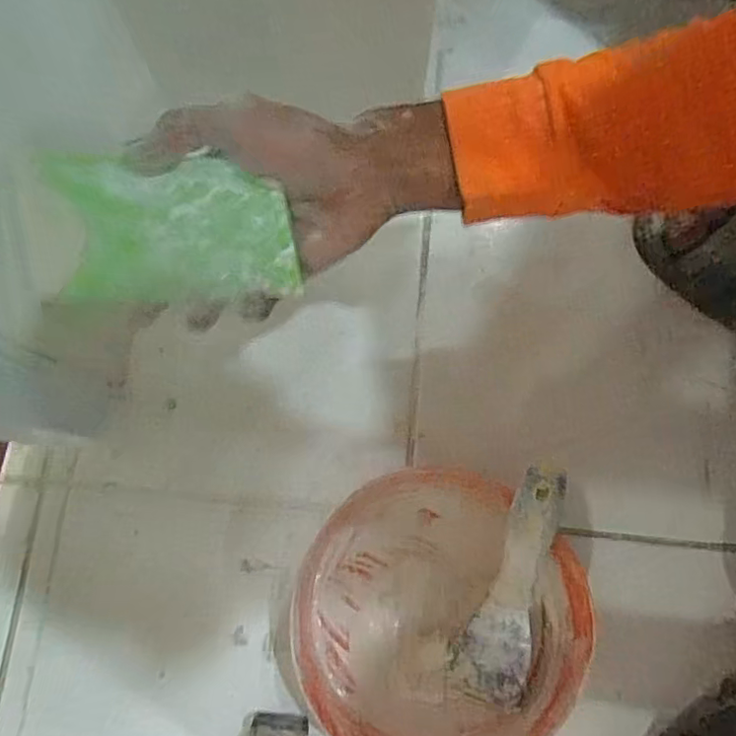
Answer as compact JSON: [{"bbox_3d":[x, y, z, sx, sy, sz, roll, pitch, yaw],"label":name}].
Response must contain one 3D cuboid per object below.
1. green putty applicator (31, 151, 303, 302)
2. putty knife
[{"bbox_3d":[-0.107,-0.079,0.321,0.127,0.007,0.076,-4,106,-7],"label":"green putty applicator"},{"bbox_3d":[0.101,0.154,0.399,0.050,0.019,0.181,10,107,2],"label":"putty knife"}]

